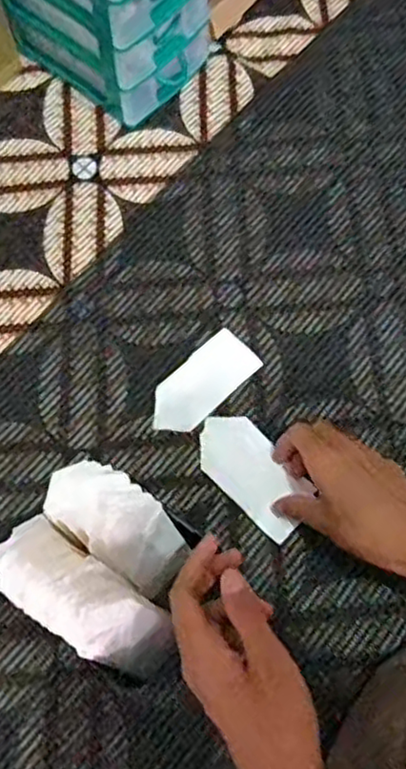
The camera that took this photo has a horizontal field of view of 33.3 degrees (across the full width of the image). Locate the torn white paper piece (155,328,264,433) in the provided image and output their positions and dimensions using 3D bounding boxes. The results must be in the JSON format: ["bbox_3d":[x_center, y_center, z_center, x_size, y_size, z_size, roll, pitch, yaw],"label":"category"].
[{"bbox_3d":[-0.001,-0.002,0.619,0.108,0.006,0.053,-43,75,-13],"label":"torn white paper piece"}]

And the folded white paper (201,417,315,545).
[{"bbox_3d":[0.043,0.075,0.584,0.058,0.004,0.114,-42,75,-13],"label":"folded white paper"}]

